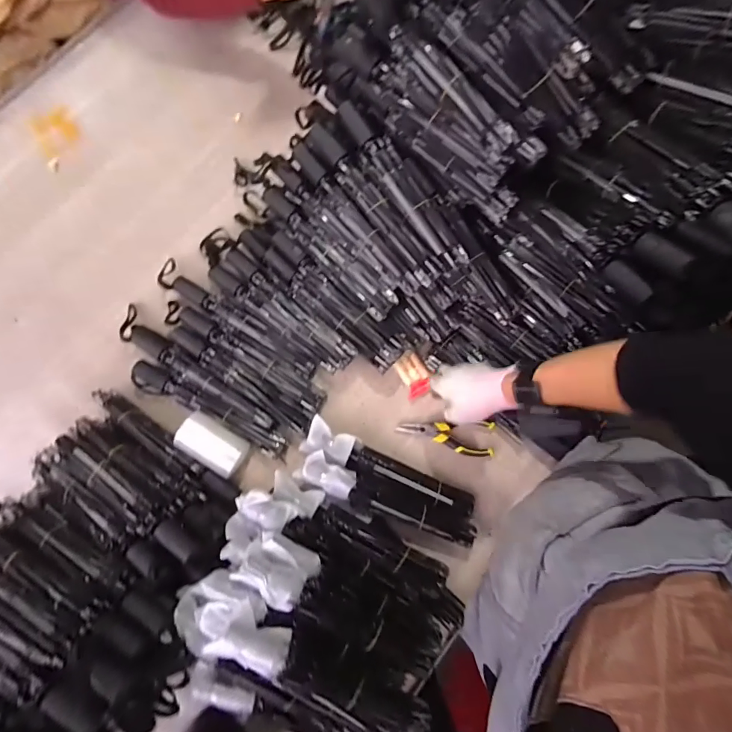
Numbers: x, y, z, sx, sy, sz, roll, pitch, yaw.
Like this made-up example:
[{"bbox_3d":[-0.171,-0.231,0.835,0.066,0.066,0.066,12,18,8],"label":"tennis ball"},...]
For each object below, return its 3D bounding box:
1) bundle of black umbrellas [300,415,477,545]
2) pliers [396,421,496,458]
[{"bbox_3d":[0.035,0.184,0.652,0.295,0.052,0.092,26,79,5],"label":"bundle of black umbrellas"},{"bbox_3d":[0.131,0.119,0.691,0.154,0.012,0.053,0,78,-1],"label":"pliers"}]

